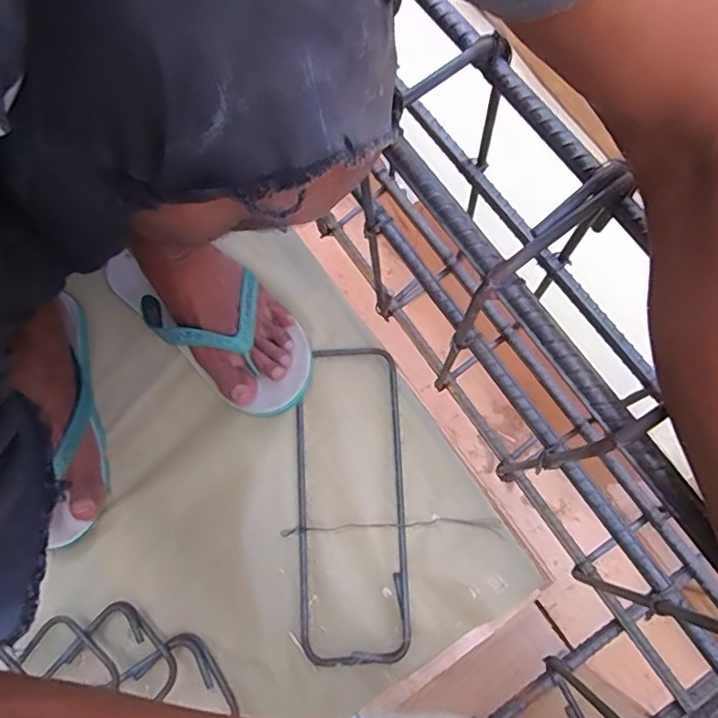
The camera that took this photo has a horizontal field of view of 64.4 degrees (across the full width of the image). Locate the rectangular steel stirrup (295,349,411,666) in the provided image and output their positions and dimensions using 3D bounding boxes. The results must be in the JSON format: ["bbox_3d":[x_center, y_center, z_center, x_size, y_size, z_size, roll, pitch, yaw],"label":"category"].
[{"bbox_3d":[-0.010,0.134,0.560,0.107,0.014,0.299,-3,76,2],"label":"rectangular steel stirrup"}]

